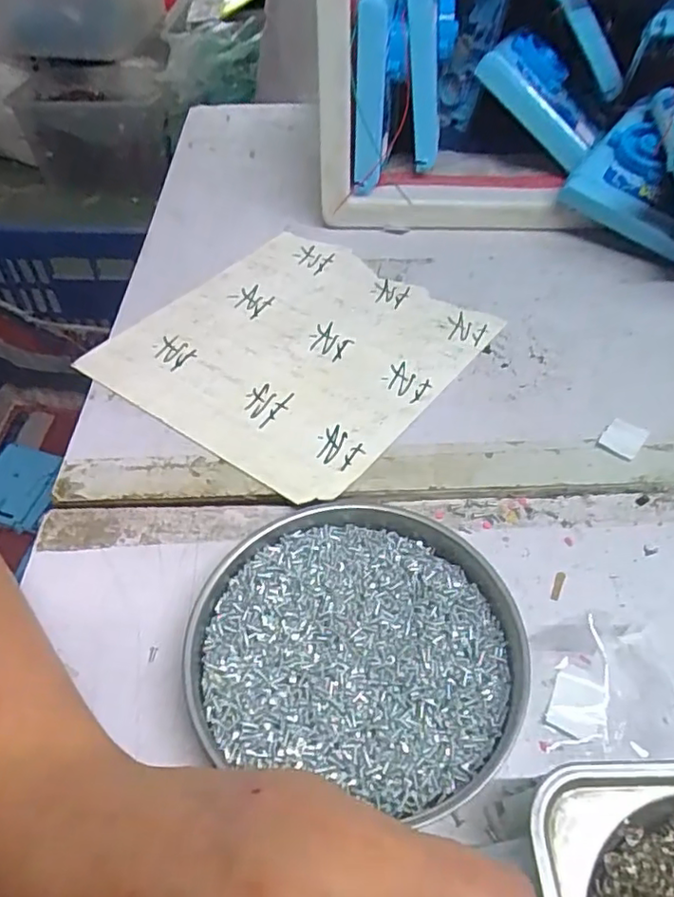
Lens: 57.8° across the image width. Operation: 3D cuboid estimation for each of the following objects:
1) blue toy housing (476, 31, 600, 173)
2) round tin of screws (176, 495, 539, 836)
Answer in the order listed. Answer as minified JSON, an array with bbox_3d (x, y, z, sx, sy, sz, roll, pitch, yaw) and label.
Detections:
[{"bbox_3d":[0.180,-0.305,0.533,0.117,0.050,0.041,41,49,-17],"label":"blue toy housing"},{"bbox_3d":[0.011,0.081,0.266,0.135,0.019,0.120,12,49,12],"label":"round tin of screws"}]

